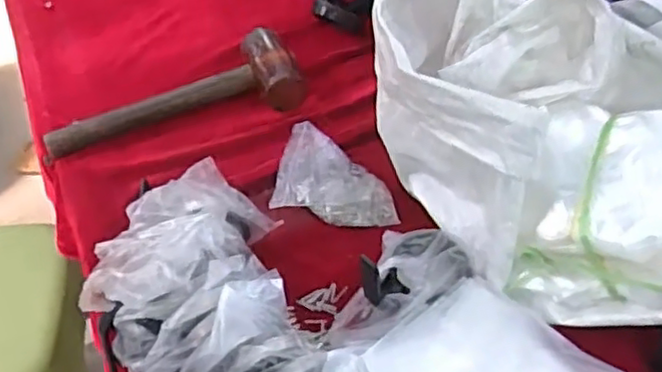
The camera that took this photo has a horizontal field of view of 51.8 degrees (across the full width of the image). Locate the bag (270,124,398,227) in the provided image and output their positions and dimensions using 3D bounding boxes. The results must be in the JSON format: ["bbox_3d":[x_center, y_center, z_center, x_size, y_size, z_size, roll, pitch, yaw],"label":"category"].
[{"bbox_3d":[0.007,-0.015,0.716,0.123,0.024,0.124,3,49,6],"label":"bag"}]

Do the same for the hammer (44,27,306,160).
[{"bbox_3d":[-0.183,-0.109,0.786,0.293,0.046,0.091,-14,50,-9],"label":"hammer"}]

